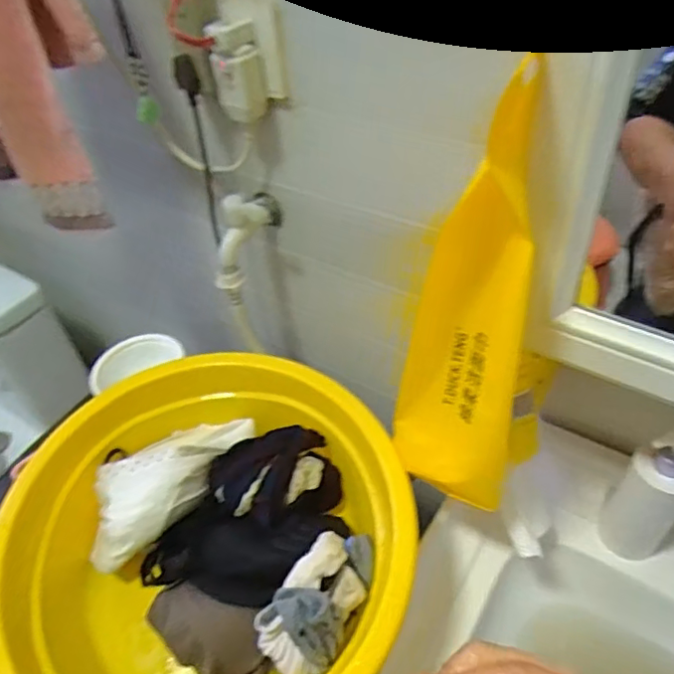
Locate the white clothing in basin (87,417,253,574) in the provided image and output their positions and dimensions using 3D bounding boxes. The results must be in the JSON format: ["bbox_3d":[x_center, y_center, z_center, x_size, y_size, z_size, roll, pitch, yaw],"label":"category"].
[{"bbox_3d":[-0.177,0.137,0.573,0.199,0.055,0.090,-42,52,-14],"label":"white clothing in basin"}]

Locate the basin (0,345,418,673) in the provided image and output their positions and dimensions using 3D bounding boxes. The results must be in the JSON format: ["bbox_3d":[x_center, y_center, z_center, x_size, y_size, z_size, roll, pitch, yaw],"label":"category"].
[{"bbox_3d":[-0.107,0.207,0.536,0.347,0.184,0.346,-3,43,3],"label":"basin"}]

